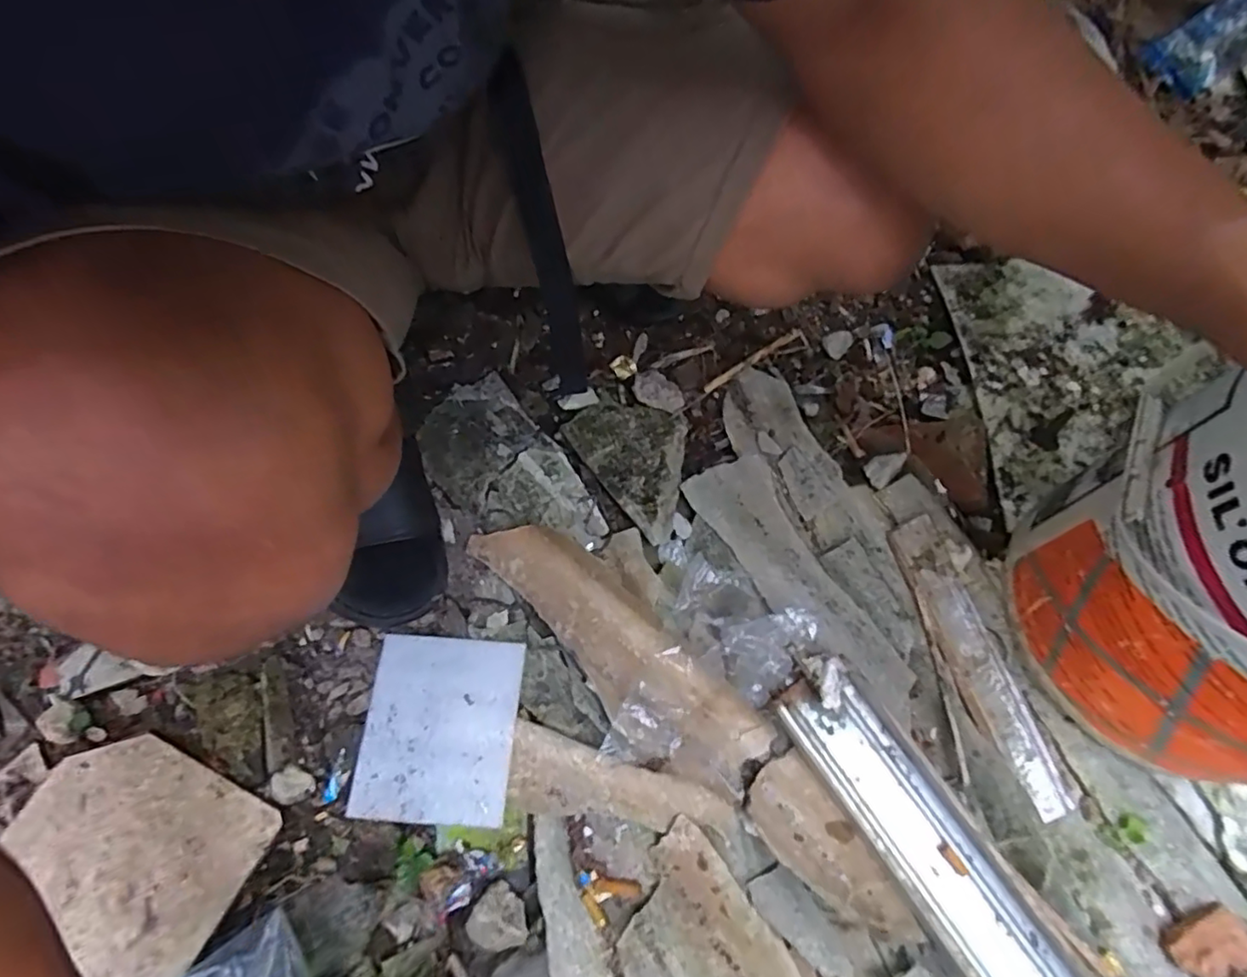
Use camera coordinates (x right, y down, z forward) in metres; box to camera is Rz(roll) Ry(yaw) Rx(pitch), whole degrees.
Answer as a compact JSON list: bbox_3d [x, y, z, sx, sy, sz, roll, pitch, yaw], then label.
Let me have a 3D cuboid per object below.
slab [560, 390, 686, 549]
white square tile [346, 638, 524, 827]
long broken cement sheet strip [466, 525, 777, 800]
[{"bbox_3d":[0.016,-0.038,0.595,0.103,0.020,0.159,-37,75,-13],"label":"slab"},{"bbox_3d":[-0.151,0.194,0.497,0.120,0.005,0.138,5,68,0],"label":"white square tile"},{"bbox_3d":[-0.008,0.131,0.527,0.088,0.030,0.303,-41,75,-17],"label":"long broken cement sheet strip"}]

